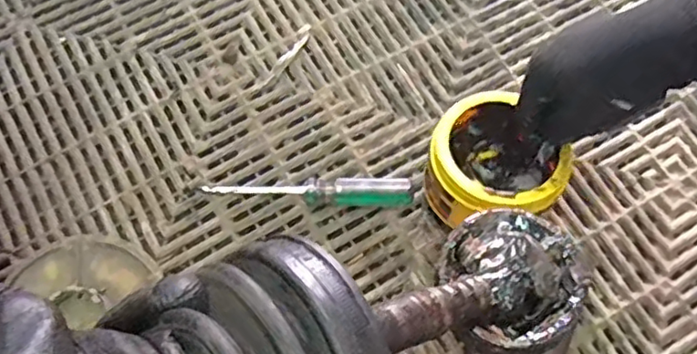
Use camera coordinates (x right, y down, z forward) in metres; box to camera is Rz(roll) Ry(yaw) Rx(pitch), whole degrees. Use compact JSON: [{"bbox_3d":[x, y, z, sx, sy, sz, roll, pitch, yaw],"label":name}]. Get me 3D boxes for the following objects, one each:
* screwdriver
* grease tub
[{"bbox_3d":[-0.033,0.010,0.515,0.168,0.028,0.023,5,72,1],"label":"screwdriver"},{"bbox_3d":[0.110,-0.007,0.483,0.098,0.071,0.100,-33,75,-11],"label":"grease tub"}]

